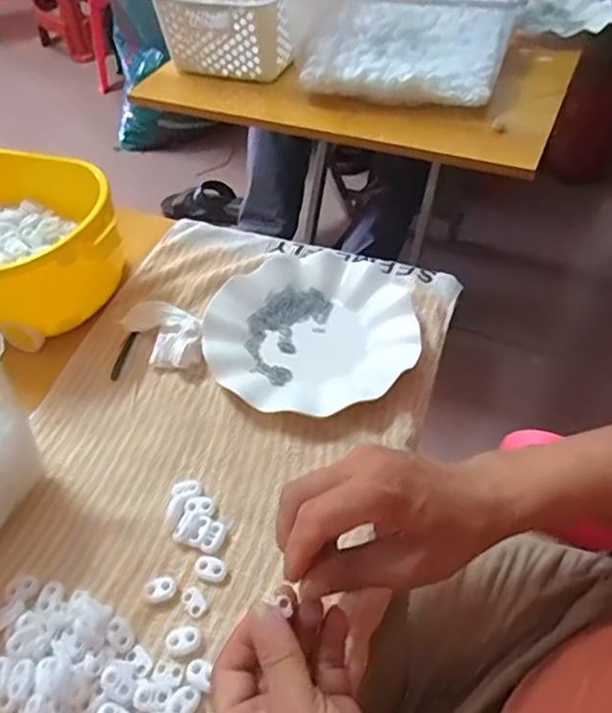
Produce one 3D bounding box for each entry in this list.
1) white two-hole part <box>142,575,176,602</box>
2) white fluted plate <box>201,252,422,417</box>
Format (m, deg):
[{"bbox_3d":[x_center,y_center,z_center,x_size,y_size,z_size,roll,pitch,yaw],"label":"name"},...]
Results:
[{"bbox_3d":[-0.097,0.154,0.384,0.021,0.006,0.015,-19,51,-11],"label":"white two-hole part"},{"bbox_3d":[0.003,-0.023,0.514,0.178,0.022,0.180,-2,50,3],"label":"white fluted plate"}]

